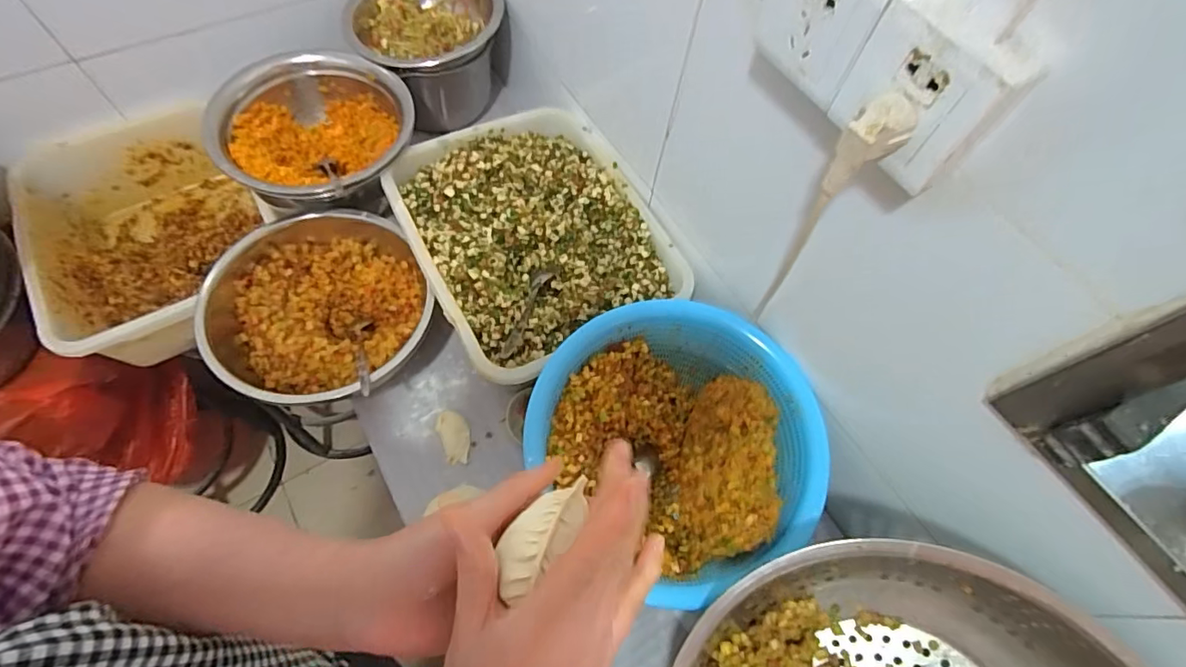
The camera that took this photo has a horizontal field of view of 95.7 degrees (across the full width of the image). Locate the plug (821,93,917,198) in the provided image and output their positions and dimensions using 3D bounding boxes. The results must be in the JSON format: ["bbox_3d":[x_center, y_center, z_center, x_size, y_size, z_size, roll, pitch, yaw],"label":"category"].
[{"bbox_3d":[0.178,-0.118,0.354,0.039,0.073,0.025,-19,62,-15],"label":"plug"}]

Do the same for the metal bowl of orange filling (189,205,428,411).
[{"bbox_3d":[-0.351,-0.036,0.696,0.258,0.091,0.262,2,58,-3],"label":"metal bowl of orange filling"}]

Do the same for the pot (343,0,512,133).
[{"bbox_3d":[-0.263,-0.457,0.887,0.236,0.174,0.219,2,58,-3],"label":"pot"}]

